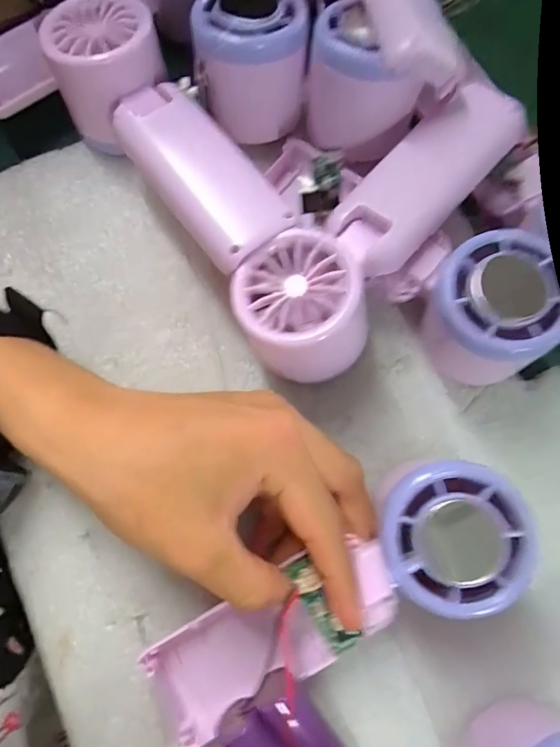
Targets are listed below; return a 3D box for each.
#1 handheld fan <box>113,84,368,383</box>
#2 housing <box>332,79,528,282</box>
[{"bbox_3d":[-0.020,-0.069,0.244,0.052,0.061,0.165,-31,77,-7],"label":"handheld fan"},{"bbox_3d":[0.068,-0.091,0.235,0.042,0.021,0.101,42,80,11],"label":"housing"}]

